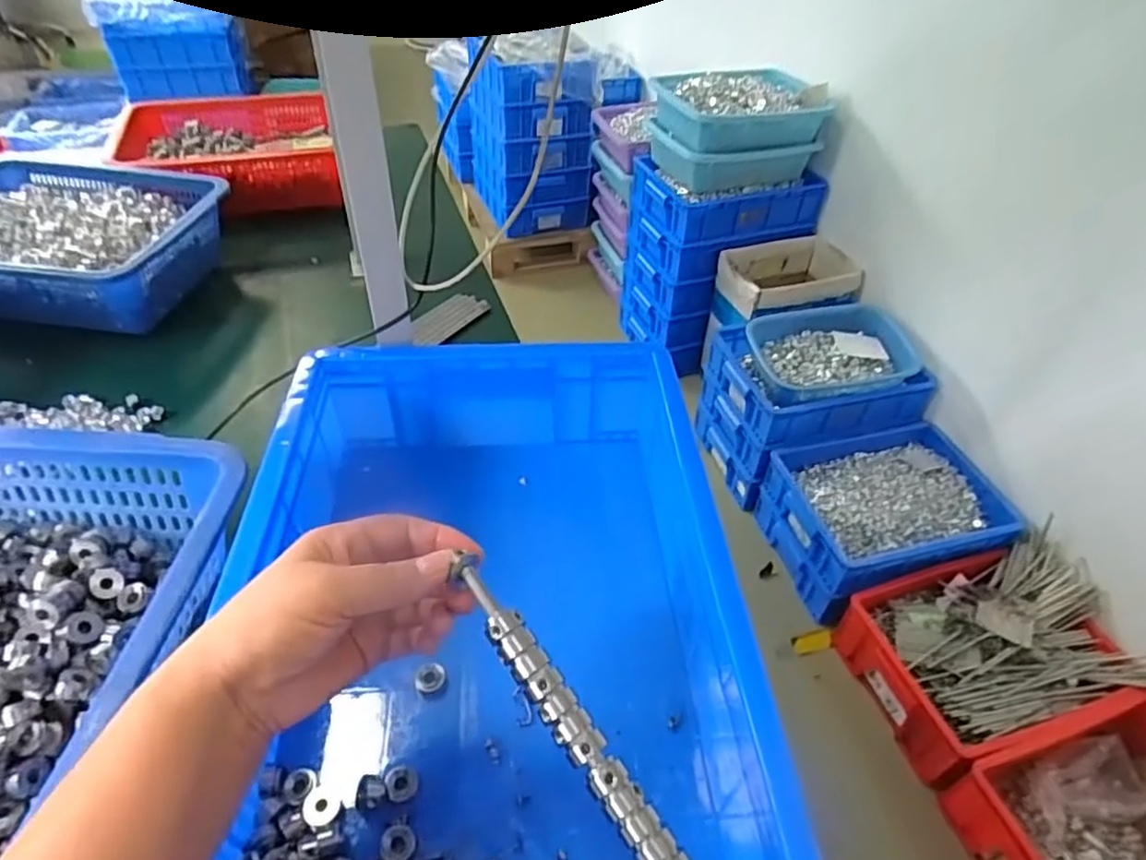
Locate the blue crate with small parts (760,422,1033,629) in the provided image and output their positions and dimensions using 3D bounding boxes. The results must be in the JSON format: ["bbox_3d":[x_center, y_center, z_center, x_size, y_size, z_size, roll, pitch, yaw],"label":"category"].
[{"bbox_3d":[0.658,0.176,1.435,0.463,0.171,0.323,-13,46,-17],"label":"blue crate with small parts"}]

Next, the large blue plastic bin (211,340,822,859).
[{"bbox_3d":[-0.058,0.107,0.452,0.298,0.115,0.405,-1,44,-5],"label":"large blue plastic bin"}]

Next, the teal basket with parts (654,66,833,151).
[{"bbox_3d":[0.410,-0.798,1.653,0.404,0.104,0.287,-14,46,-18],"label":"teal basket with parts"}]

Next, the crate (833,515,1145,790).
[{"bbox_3d":[0.766,0.384,1.214,0.466,0.164,0.333,-10,45,-14],"label":"crate"}]

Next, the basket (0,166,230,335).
[{"bbox_3d":[-0.567,-0.212,0.758,0.311,0.089,0.227,4,44,1],"label":"basket"}]

